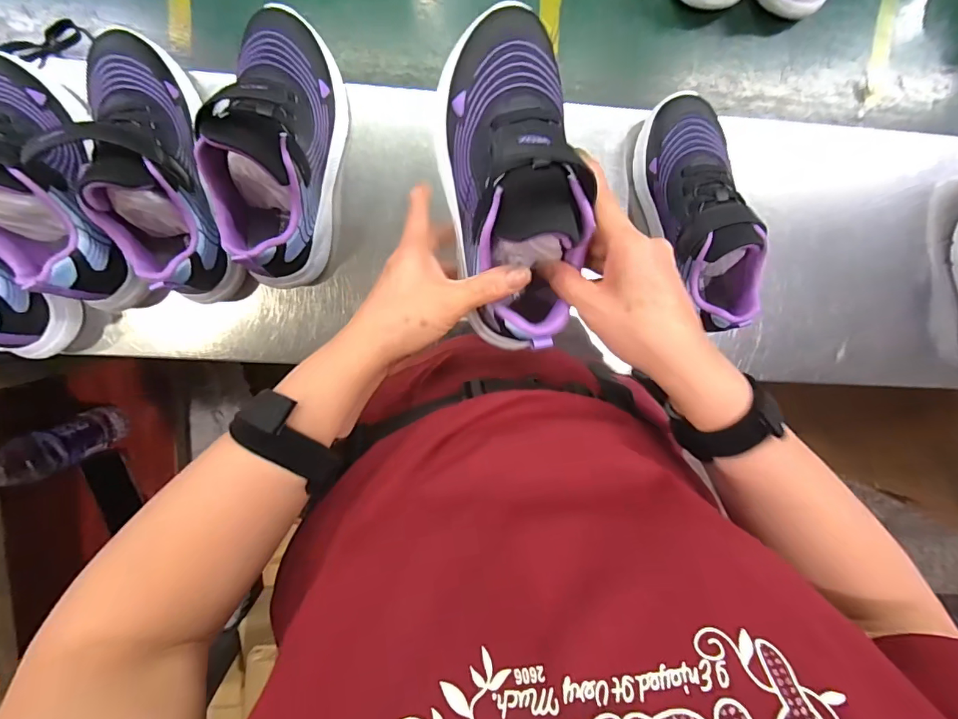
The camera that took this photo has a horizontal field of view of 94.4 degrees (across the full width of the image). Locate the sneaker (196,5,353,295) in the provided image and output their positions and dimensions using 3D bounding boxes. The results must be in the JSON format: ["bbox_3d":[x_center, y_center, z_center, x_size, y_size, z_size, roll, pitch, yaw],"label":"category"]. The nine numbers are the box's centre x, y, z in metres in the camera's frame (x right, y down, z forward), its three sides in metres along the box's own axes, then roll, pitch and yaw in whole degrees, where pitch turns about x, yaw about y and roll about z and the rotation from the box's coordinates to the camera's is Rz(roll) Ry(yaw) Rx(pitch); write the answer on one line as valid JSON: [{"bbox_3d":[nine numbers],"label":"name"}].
[{"bbox_3d":[-0.164,-0.174,0.363,0.081,0.097,0.217,7,101,-6],"label":"sneaker"}]

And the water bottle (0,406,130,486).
[{"bbox_3d":[-0.607,0.123,0.656,0.060,0.203,0.067,-21,103,0],"label":"water bottle"}]

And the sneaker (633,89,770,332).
[{"bbox_3d":[0.200,-0.136,0.418,0.067,0.112,0.205,-11,103,-2],"label":"sneaker"}]

